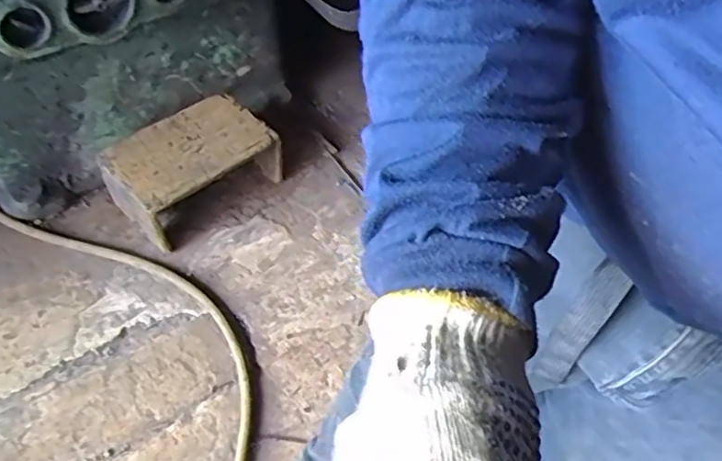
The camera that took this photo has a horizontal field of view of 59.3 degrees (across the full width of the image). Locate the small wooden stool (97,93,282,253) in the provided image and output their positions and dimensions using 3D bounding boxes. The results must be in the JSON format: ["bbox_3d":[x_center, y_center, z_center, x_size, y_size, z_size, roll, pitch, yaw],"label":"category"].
[{"bbox_3d":[-0.336,-0.131,1.269,0.314,0.122,0.201,-32,61,-24],"label":"small wooden stool"}]

